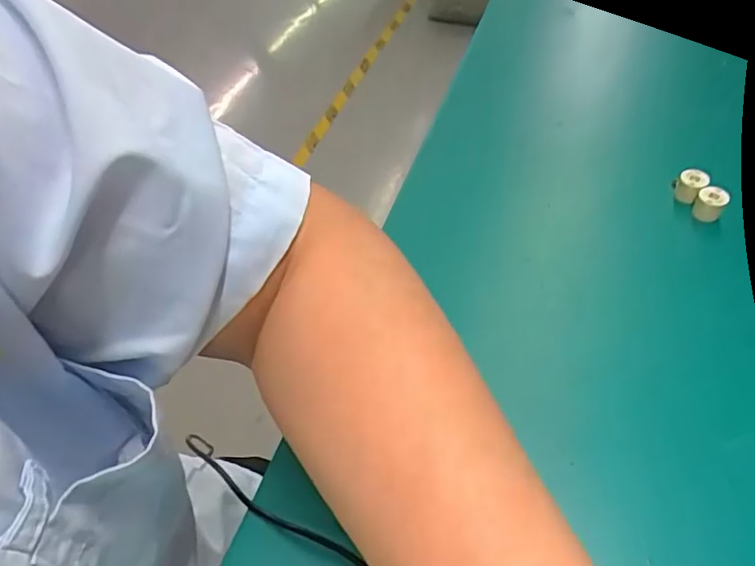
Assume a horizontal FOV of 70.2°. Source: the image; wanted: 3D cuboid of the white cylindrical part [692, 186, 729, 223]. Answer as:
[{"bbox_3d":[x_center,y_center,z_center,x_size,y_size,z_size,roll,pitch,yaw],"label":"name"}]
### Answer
[{"bbox_3d":[0.250,-0.059,0.404,0.020,0.022,0.017,31,58,23],"label":"white cylindrical part"}]

